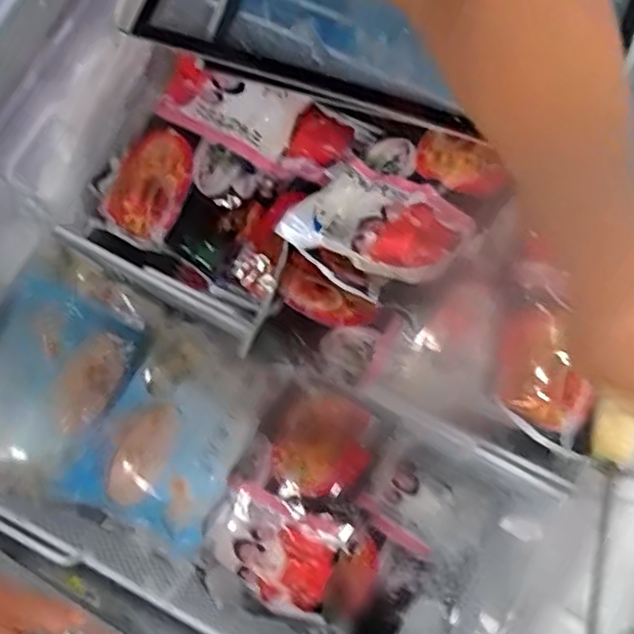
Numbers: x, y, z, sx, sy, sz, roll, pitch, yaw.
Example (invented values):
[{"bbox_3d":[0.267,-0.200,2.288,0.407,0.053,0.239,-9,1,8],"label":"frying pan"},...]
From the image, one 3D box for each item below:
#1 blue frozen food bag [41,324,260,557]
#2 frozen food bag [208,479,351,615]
[{"bbox_3d":[-0.147,0.128,0.707,0.147,0.041,0.212,31,80,7],"label":"blue frozen food bag"},{"bbox_3d":[-0.042,0.230,0.690,0.132,0.028,0.105,35,80,8],"label":"frozen food bag"}]

